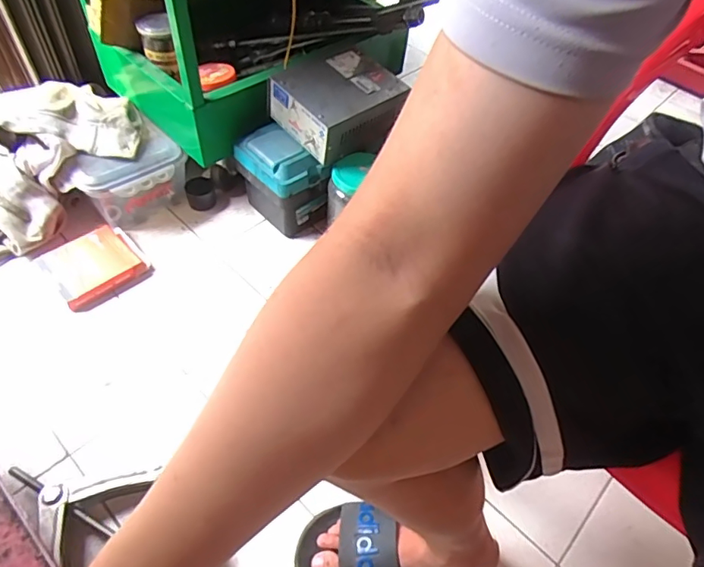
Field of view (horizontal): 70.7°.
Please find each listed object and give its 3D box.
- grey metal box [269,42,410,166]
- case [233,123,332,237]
[{"bbox_3d":[-0.027,-0.354,0.968,0.217,0.106,0.195,-29,59,-26],"label":"grey metal box"},{"bbox_3d":[-0.145,-0.207,1.015,0.122,0.190,0.158,-36,63,-29],"label":"case"}]

